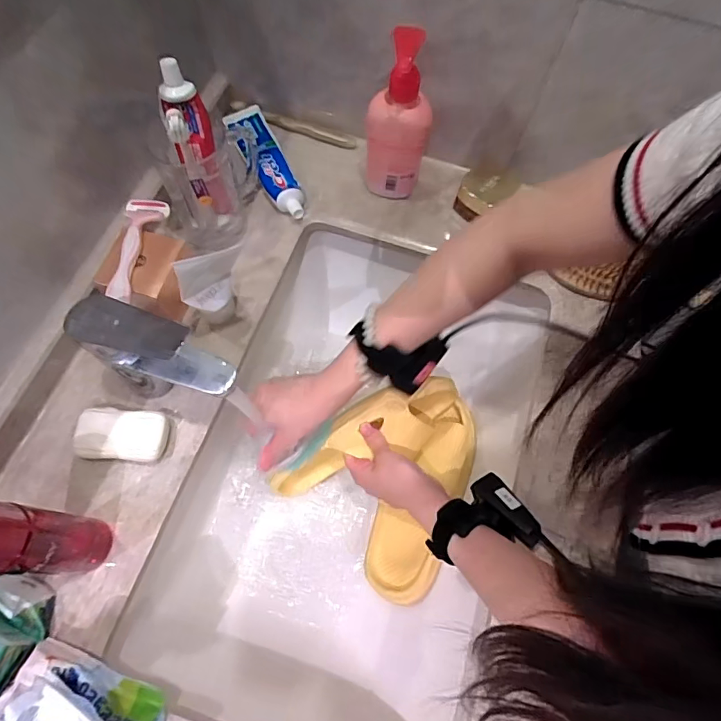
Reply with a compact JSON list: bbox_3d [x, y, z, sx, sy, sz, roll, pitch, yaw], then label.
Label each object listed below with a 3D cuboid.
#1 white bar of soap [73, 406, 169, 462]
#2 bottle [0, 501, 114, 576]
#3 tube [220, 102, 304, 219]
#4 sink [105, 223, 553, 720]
[{"bbox_3d":[-0.224,0.072,0.448,0.083,0.026,0.046,3,66,-2],"label":"white bar of soap"},{"bbox_3d":[-0.240,0.130,0.342,0.043,0.174,0.044,6,68,0],"label":"bottle"},{"bbox_3d":[-0.116,-0.252,0.584,0.051,0.028,0.197,-23,69,-13],"label":"tube"},{"bbox_3d":[-0.006,0.115,0.545,0.334,0.164,0.523,18,66,5],"label":"sink"}]

